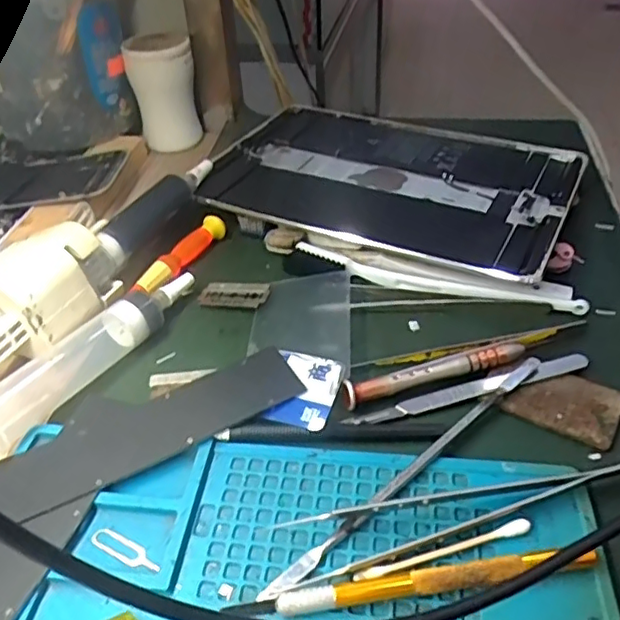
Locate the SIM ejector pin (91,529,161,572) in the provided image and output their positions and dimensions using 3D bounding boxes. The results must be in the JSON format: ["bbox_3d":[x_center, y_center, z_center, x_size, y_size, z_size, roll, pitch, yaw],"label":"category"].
[{"bbox_3d":[-0.072,0.093,0.237,0.032,0.004,0.008,17,45,21],"label":"SIM ejector pin"}]

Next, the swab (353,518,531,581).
[{"bbox_3d":[0.051,0.090,0.226,0.070,0.004,0.006,-14,42,-12],"label":"swab"}]

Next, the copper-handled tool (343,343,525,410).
[{"bbox_3d":[0.060,0.030,0.293,0.092,0.008,0.011,-13,42,-11],"label":"copper-handled tool"}]

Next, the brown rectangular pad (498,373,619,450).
[{"bbox_3d":[0.118,0.041,0.280,0.047,0.004,0.035,22,47,26],"label":"brown rectangular pad"}]

